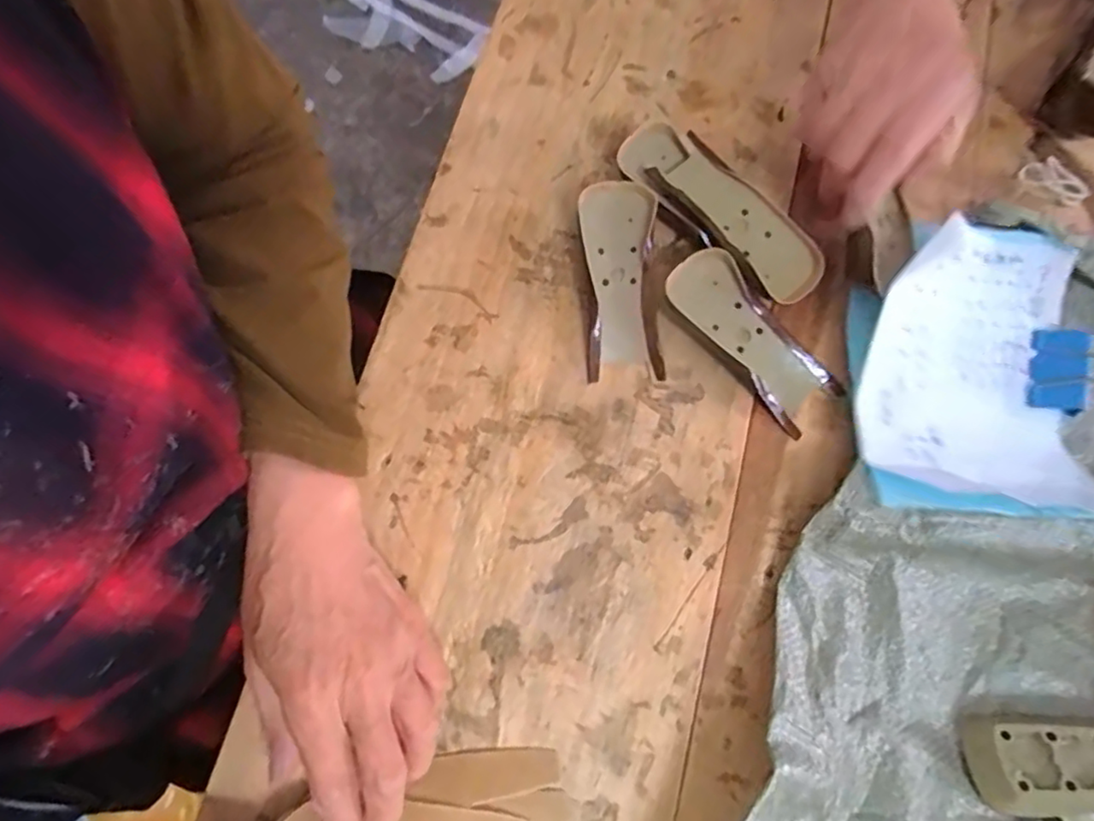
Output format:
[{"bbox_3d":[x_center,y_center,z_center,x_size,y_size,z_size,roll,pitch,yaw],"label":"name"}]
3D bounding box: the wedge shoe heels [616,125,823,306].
[{"bbox_3d":[0.110,-0.127,0.381,0.146,0.018,0.050,43,79,10],"label":"wedge shoe heels"}]

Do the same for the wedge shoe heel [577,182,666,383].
[{"bbox_3d":[0.046,-0.082,0.371,0.046,0.020,0.119,-2,76,-1],"label":"wedge shoe heel"}]

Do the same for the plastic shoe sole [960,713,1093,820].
[{"bbox_3d":[0.272,0.176,0.296,0.108,0.021,0.042,-11,75,20],"label":"plastic shoe sole"}]

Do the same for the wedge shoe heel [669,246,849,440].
[{"bbox_3d":[0.125,-0.044,0.367,0.046,0.021,0.119,-42,79,-10],"label":"wedge shoe heel"}]

